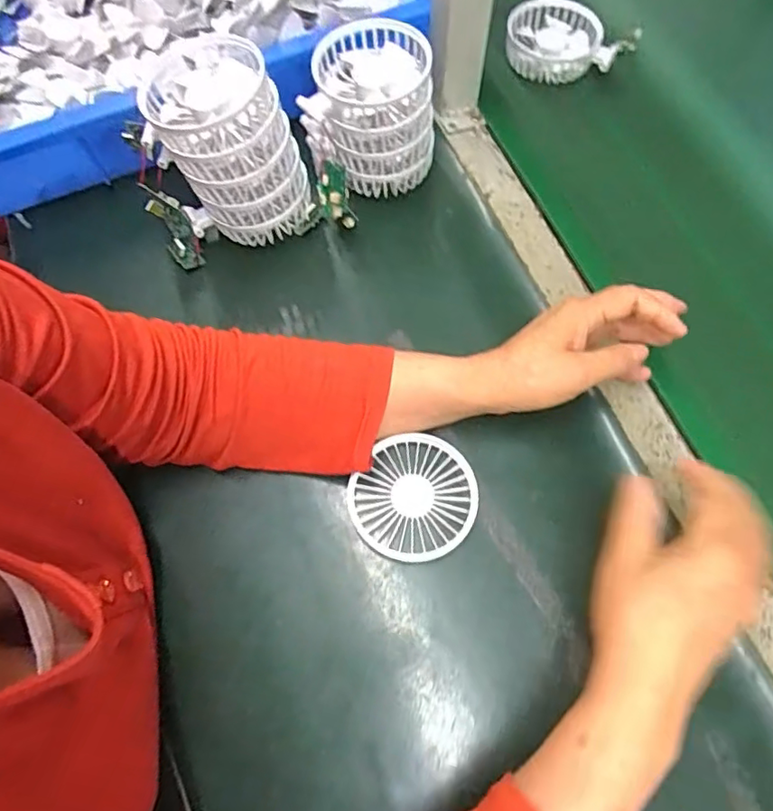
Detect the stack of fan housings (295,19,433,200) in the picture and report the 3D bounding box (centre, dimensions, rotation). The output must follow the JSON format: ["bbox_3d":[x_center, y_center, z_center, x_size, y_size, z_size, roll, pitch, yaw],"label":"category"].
[{"bbox_3d":[-0.012,-0.249,0.488,0.103,0.107,0.089,3,67,3],"label":"stack of fan housings"}]

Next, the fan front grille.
[{"bbox_3d":[0.021,0.065,0.401,0.083,0.011,0.088,-1,66,1],"label":"fan front grille"}]

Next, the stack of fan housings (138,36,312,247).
[{"bbox_3d":[-0.127,-0.202,0.456,0.111,0.133,0.098,-20,67,-7],"label":"stack of fan housings"}]

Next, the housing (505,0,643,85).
[{"bbox_3d":[0.189,-0.369,0.581,0.128,0.044,0.089,16,68,8],"label":"housing"}]

